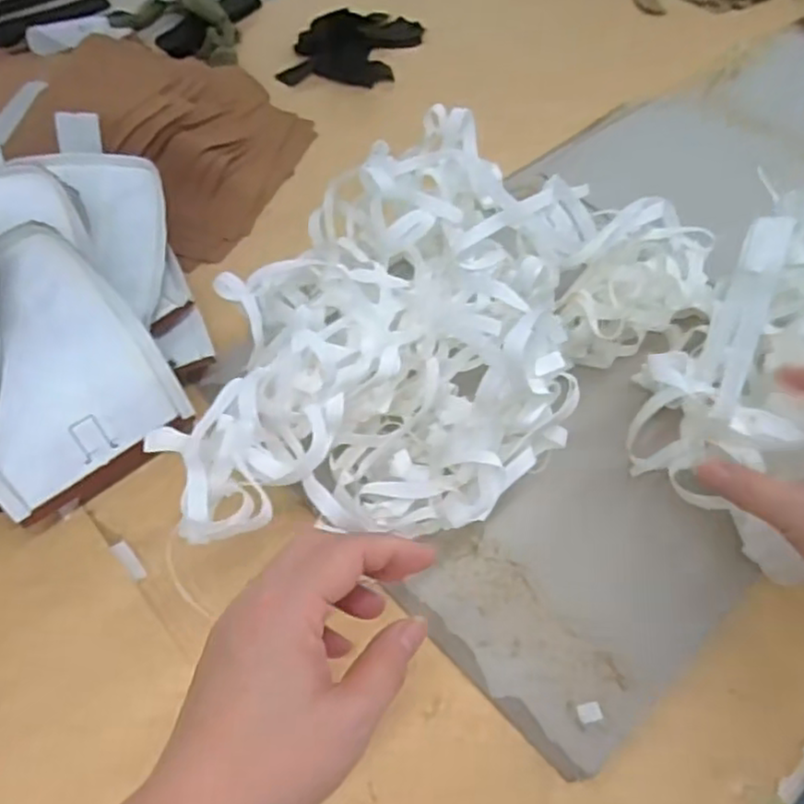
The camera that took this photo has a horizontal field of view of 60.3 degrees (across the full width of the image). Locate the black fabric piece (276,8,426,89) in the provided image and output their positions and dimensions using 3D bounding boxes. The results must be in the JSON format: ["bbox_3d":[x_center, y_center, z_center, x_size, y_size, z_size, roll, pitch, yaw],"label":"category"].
[{"bbox_3d":[-0.053,-0.392,0.753,0.117,0.035,0.163,20,56,11],"label":"black fabric piece"}]

